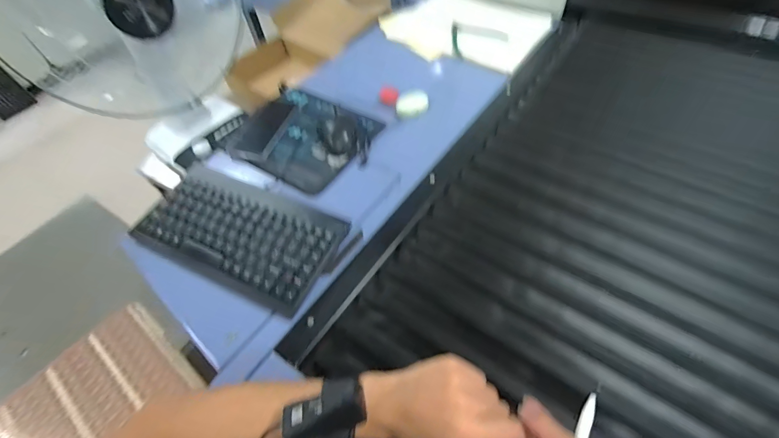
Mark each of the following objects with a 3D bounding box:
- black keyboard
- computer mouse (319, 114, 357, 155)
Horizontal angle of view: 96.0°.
[{"bbox_3d":[-0.212,0.015,0.495,0.285,0.031,0.146,23,58,16],"label":"black keyboard"},{"bbox_3d":[-0.090,-0.151,0.616,0.064,0.029,0.088,-3,55,-1],"label":"computer mouse"}]

